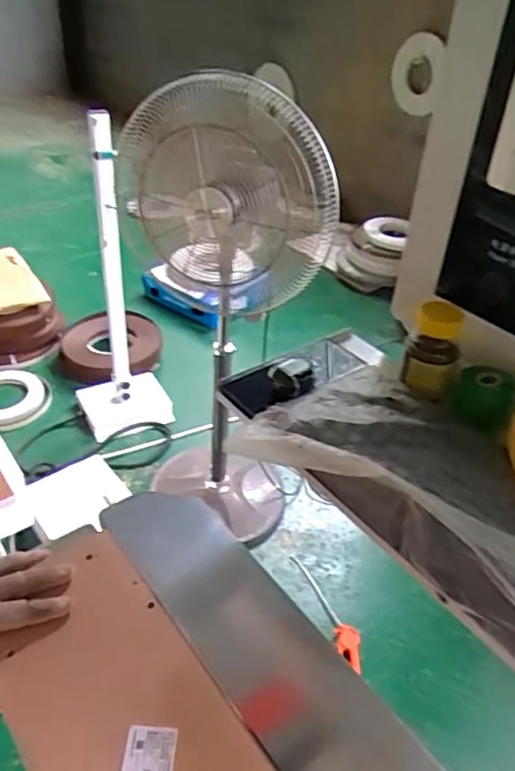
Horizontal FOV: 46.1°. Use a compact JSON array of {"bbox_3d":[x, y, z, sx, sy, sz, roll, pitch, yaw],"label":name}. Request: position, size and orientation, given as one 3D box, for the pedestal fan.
[{"bbox_3d":[-0.115,-0.132,1.598,0.420,1.288,0.461,-3,37,-11],"label":"pedestal fan"}]

